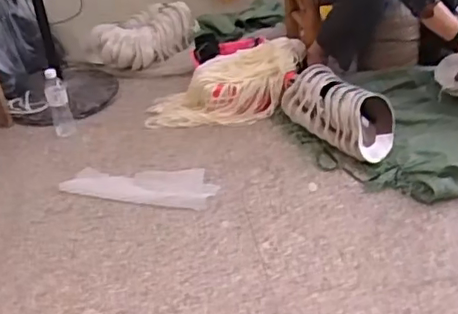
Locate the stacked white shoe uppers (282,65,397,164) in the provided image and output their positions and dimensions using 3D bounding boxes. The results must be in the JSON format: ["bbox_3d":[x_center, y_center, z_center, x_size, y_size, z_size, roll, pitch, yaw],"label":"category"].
[{"bbox_3d":[0.320,-0.134,1.690,0.186,0.132,0.393,-24,38,-27],"label":"stacked white shoe uppers"}]

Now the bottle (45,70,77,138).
[{"bbox_3d":[-0.510,-0.167,1.767,0.063,0.184,0.062,-14,35,-15],"label":"bottle"}]

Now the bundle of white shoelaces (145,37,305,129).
[{"bbox_3d":[0.012,-0.245,1.907,0.567,0.157,0.243,-12,34,-12],"label":"bundle of white shoelaces"}]

